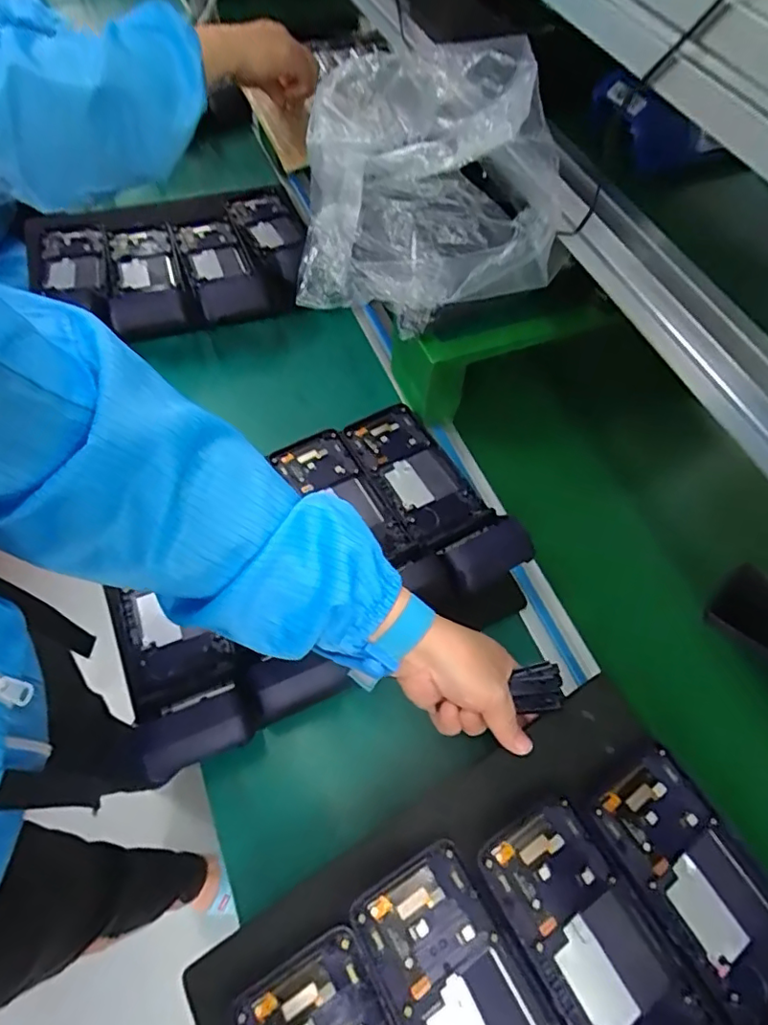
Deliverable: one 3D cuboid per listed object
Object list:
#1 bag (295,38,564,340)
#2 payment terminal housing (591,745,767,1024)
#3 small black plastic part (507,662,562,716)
[{"bbox_3d":[0.037,-0.268,0.463,0.220,0.172,0.174,-4,61,-5],"label":"bag"},{"bbox_3d":[0.227,0.266,0.349,0.083,0.054,0.227,-30,67,-18],"label":"payment terminal housing"},{"bbox_3d":[0.112,0.126,0.407,0.030,0.009,0.038,-4,99,12],"label":"small black plastic part"}]

